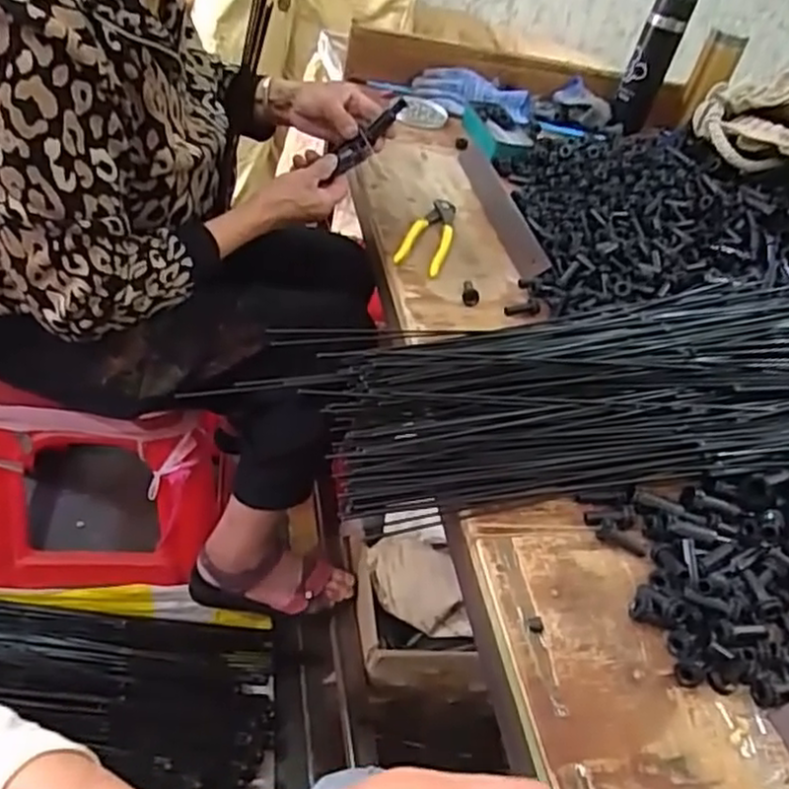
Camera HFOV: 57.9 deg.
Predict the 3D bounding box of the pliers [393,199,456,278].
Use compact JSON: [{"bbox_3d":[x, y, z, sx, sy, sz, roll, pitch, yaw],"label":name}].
[{"bbox_3d":[0.045,-0.192,0.849,0.054,0.016,0.156,20,42,5],"label":"pliers"}]

